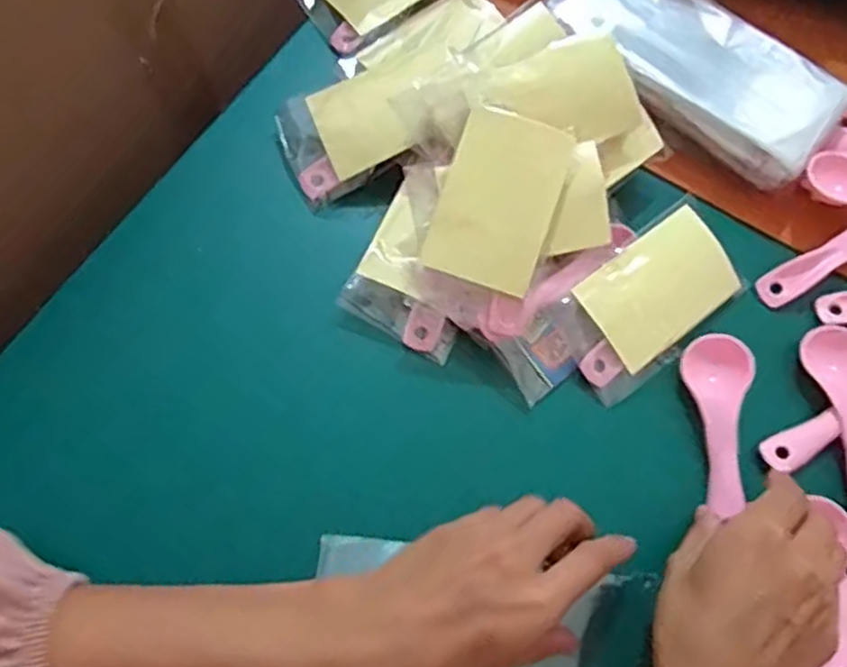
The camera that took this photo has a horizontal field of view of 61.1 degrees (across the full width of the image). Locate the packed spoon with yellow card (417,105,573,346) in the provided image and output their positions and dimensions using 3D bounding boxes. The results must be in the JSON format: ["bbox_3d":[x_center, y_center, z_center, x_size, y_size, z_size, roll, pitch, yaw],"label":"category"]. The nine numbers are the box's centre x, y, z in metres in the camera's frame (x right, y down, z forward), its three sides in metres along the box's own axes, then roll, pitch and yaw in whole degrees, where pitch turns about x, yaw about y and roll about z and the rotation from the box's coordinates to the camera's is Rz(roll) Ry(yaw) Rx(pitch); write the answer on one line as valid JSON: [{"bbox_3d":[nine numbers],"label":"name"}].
[{"bbox_3d":[0.039,-0.059,0.390,0.067,0.013,0.112,21,98,5],"label":"packed spoon with yellow card"}]

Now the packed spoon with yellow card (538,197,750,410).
[{"bbox_3d":[0.132,-0.019,0.420,0.115,0.011,0.066,-38,91,-10],"label":"packed spoon with yellow card"}]

